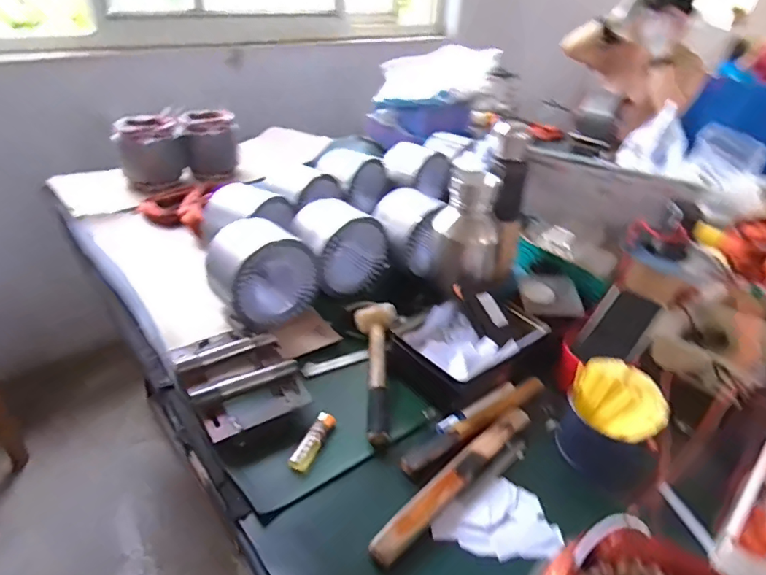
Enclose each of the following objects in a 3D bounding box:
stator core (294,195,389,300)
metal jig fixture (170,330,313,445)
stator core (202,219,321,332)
[{"bbox_3d":[-0.072,-0.073,0.911,0.152,0.144,0.107,-17,36,-29],"label":"stator core"},{"bbox_3d":[-0.194,0.117,0.686,0.134,0.045,0.181,-18,36,-30],"label":"metal jig fixture"},{"bbox_3d":[-0.192,-0.023,0.825,0.151,0.141,0.112,-19,37,-32],"label":"stator core"}]

